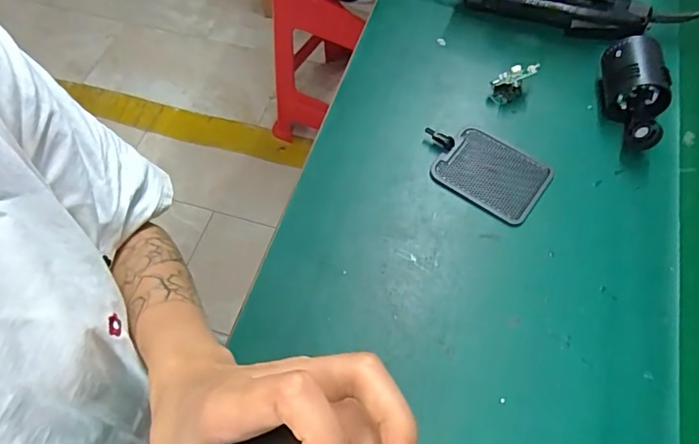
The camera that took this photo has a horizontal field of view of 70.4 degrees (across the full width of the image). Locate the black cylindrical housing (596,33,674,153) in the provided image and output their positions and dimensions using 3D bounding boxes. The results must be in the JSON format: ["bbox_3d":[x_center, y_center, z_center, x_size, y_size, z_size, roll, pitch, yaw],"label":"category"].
[{"bbox_3d":[0.282,-0.118,0.483,0.052,0.054,0.117,5,62,3],"label":"black cylindrical housing"}]

